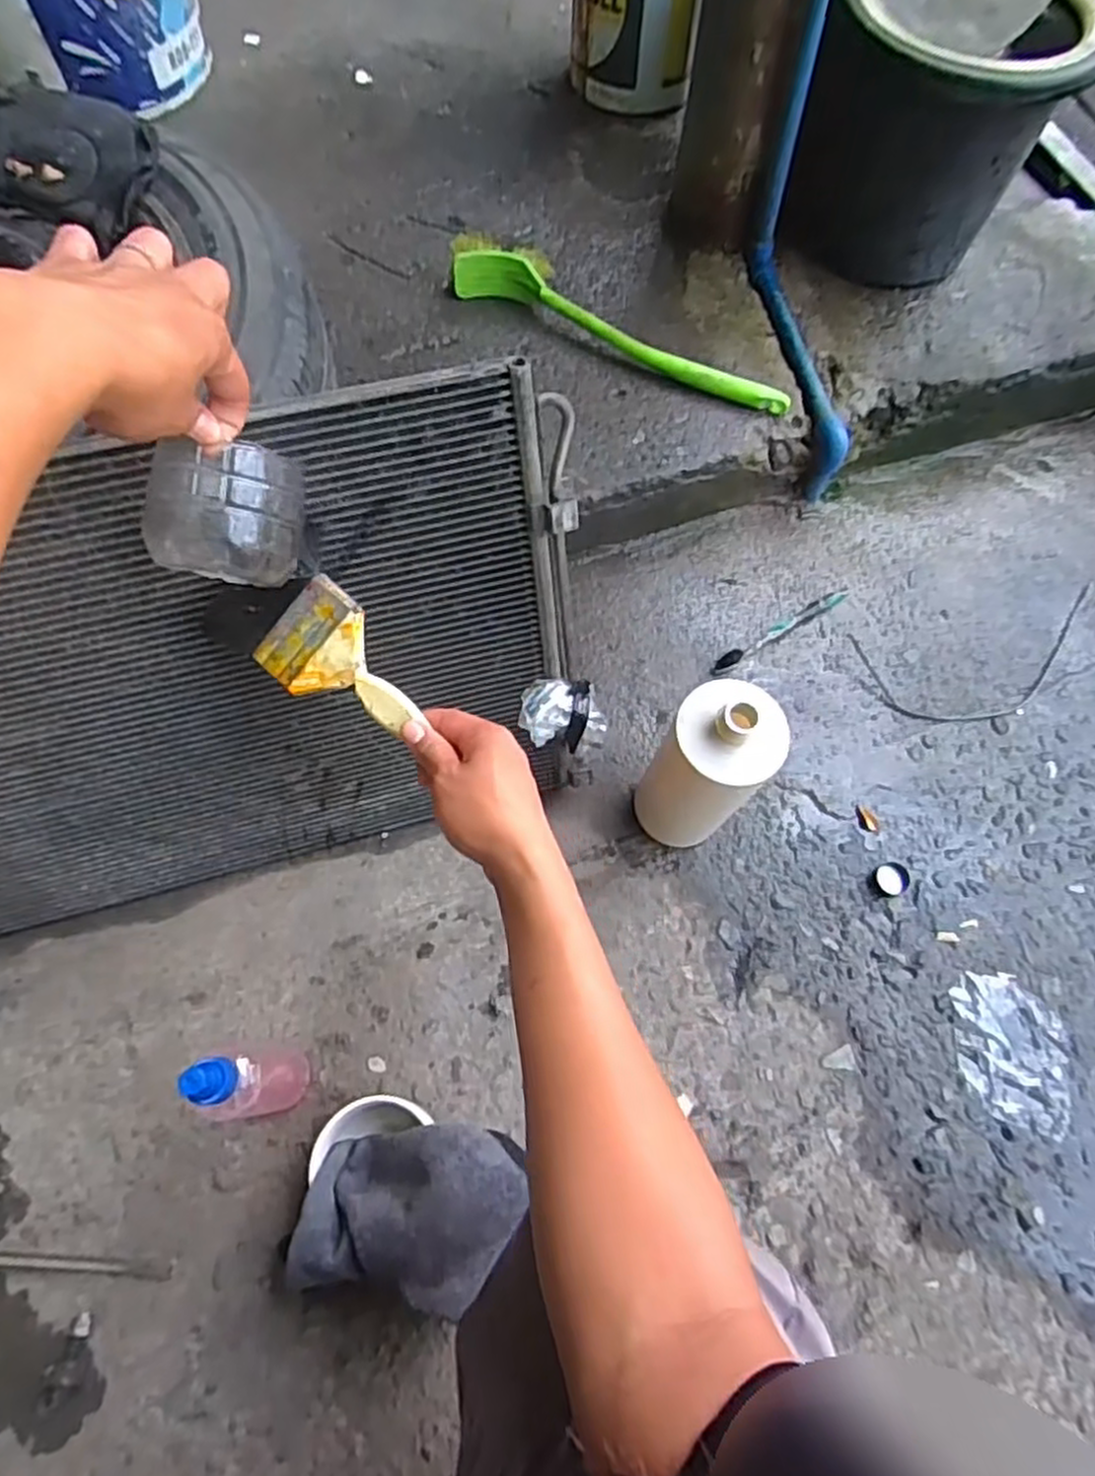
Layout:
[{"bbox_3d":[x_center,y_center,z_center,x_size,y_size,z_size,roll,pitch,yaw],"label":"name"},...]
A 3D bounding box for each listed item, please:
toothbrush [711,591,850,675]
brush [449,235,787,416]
[{"bbox_3d":[0.241,-0.112,0.785,0.169,0.011,0.019,-29,71,-11],"label":"toothbrush"},{"bbox_3d":[0.076,-0.434,0.790,0.385,0.055,0.067,24,70,9],"label":"brush"}]

